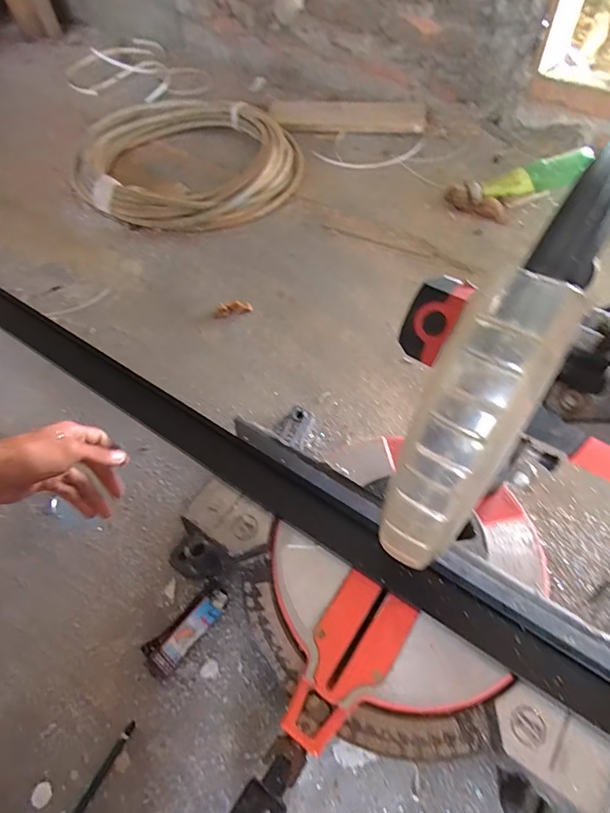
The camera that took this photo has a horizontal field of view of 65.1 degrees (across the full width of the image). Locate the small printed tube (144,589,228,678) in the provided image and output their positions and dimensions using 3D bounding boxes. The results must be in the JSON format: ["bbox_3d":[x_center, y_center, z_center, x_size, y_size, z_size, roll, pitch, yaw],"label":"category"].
[{"bbox_3d":[-0.124,0.239,0.510,0.099,0.014,0.035,-39,63,-20],"label":"small printed tube"}]

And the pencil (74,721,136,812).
[{"bbox_3d":[-0.195,0.353,0.444,0.008,0.004,0.110,23,61,18],"label":"pencil"}]

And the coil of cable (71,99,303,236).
[{"bbox_3d":[-0.241,-0.497,0.960,0.392,0.085,0.450,-38,62,-20],"label":"coil of cable"}]

